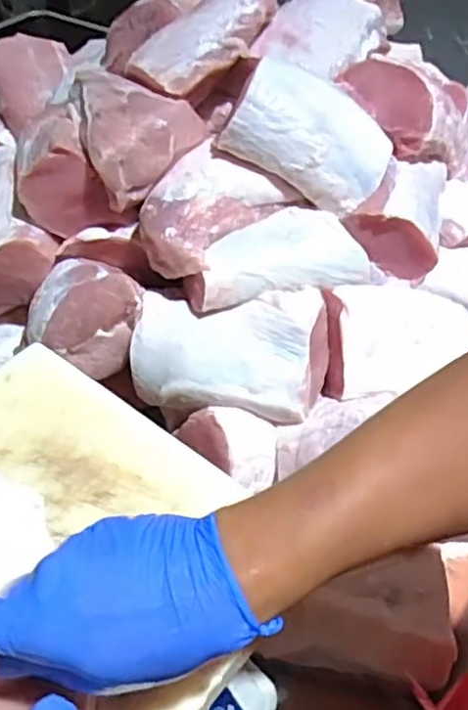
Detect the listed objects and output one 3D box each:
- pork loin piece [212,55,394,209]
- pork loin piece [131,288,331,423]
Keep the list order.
[{"bbox_3d":[0.078,-0.221,0.677,0.157,0.065,0.125,30,80,-10],"label":"pork loin piece"},{"bbox_3d":[-0.003,-0.001,0.660,0.178,0.070,0.118,6,79,9],"label":"pork loin piece"}]

